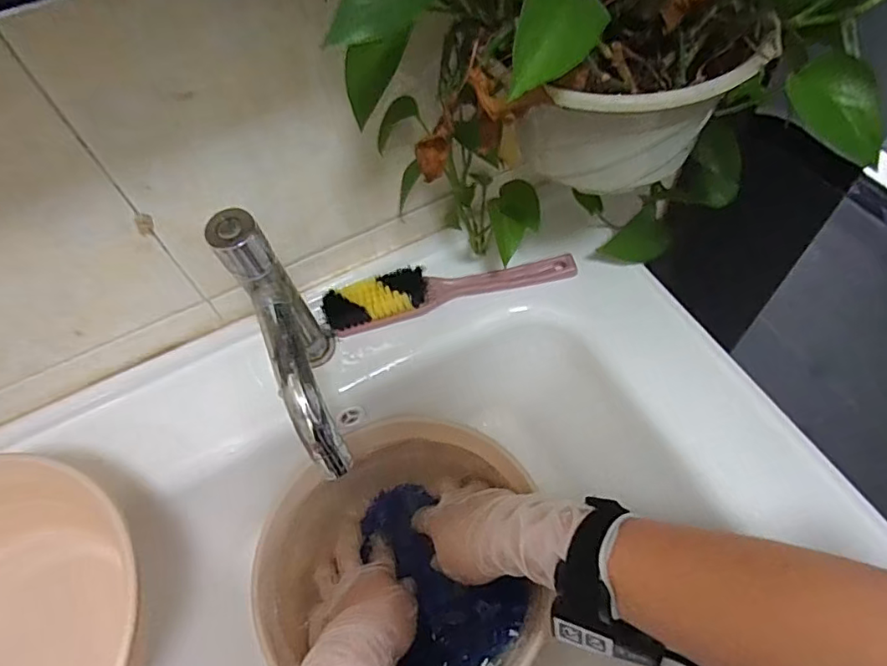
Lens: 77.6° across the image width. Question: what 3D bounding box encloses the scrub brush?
[{"bbox_3d":[0.007,-0.042,0.486,0.223,0.033,0.035,-12,58,-3],"label":"scrub brush"}]

